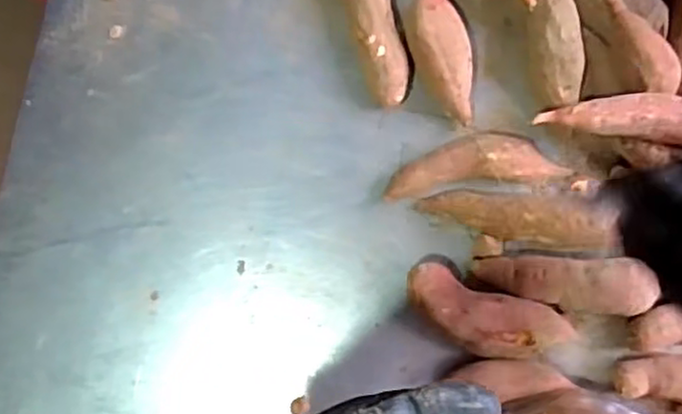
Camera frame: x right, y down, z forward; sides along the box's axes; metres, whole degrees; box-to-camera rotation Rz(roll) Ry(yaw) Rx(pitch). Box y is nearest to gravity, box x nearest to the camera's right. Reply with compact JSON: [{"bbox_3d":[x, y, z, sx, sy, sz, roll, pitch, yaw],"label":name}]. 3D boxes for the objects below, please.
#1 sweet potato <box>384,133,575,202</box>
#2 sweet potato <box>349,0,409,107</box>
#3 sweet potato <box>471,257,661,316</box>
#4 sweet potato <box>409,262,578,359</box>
[{"bbox_3d":[0.095,-0.031,0.495,0.126,0.033,0.037,-8,84,4],"label":"sweet potato"},{"bbox_3d":[0.024,-0.131,0.505,0.030,0.026,0.118,-16,84,3],"label":"sweet potato"},{"bbox_3d":[0.147,0.053,0.483,0.111,0.033,0.042,-1,85,5],"label":"sweet potato"},{"bbox_3d":[0.101,0.077,0.481,0.118,0.040,0.046,22,87,6],"label":"sweet potato"}]

